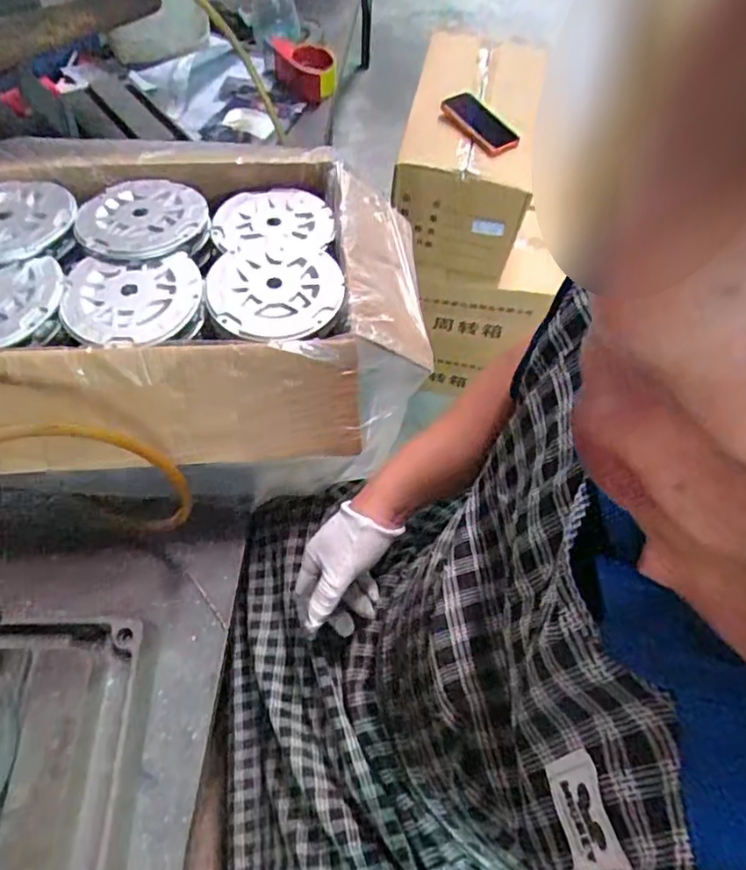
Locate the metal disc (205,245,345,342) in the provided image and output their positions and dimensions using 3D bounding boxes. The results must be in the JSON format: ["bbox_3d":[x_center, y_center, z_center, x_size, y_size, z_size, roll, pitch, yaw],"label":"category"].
[{"bbox_3d":[-0.099,-0.148,0.587,0.131,0.018,0.123,0,61,0],"label":"metal disc"}]

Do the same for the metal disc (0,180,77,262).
[{"bbox_3d":[-0.386,-0.229,0.613,0.126,0.012,0.125,0,61,0],"label":"metal disc"}]

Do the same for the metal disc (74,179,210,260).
[{"bbox_3d":[-0.253,-0.238,0.635,0.132,0.013,0.132,0,61,0],"label":"metal disc"}]

